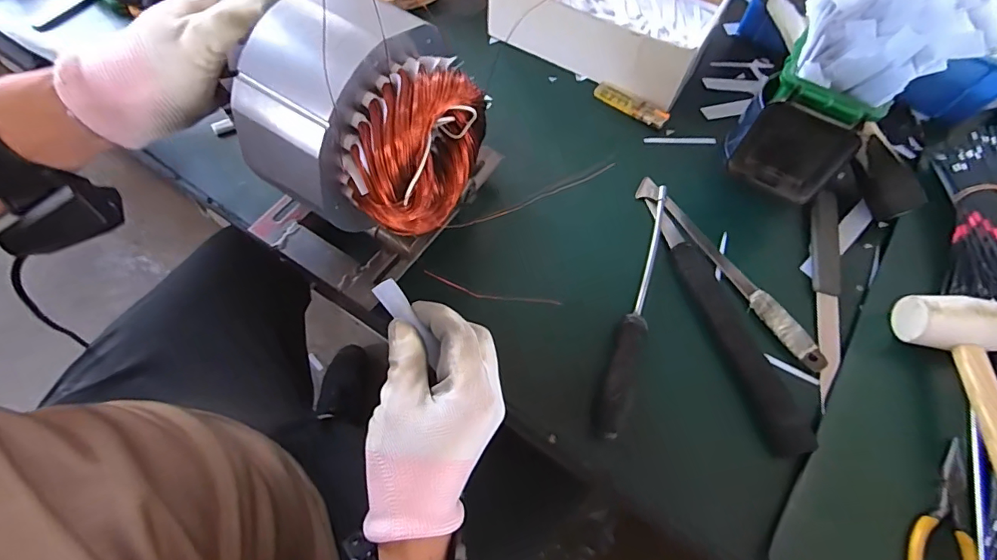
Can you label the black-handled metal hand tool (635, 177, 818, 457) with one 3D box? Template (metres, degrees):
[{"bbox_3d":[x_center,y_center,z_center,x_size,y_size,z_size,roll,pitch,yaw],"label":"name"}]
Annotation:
[{"bbox_3d":[0.189,0.016,0.417,0.032,0.027,0.267,-14,66,-10],"label":"black-handled metal hand tool"}]

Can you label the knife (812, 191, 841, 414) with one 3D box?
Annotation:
[{"bbox_3d":[0.304,0.011,0.437,0.027,0.011,0.219,14,64,4],"label":"knife"}]

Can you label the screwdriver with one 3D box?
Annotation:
[{"bbox_3d":[0.122,0.015,0.421,0.024,0.028,0.253,18,65,6],"label":"screwdriver"}]

